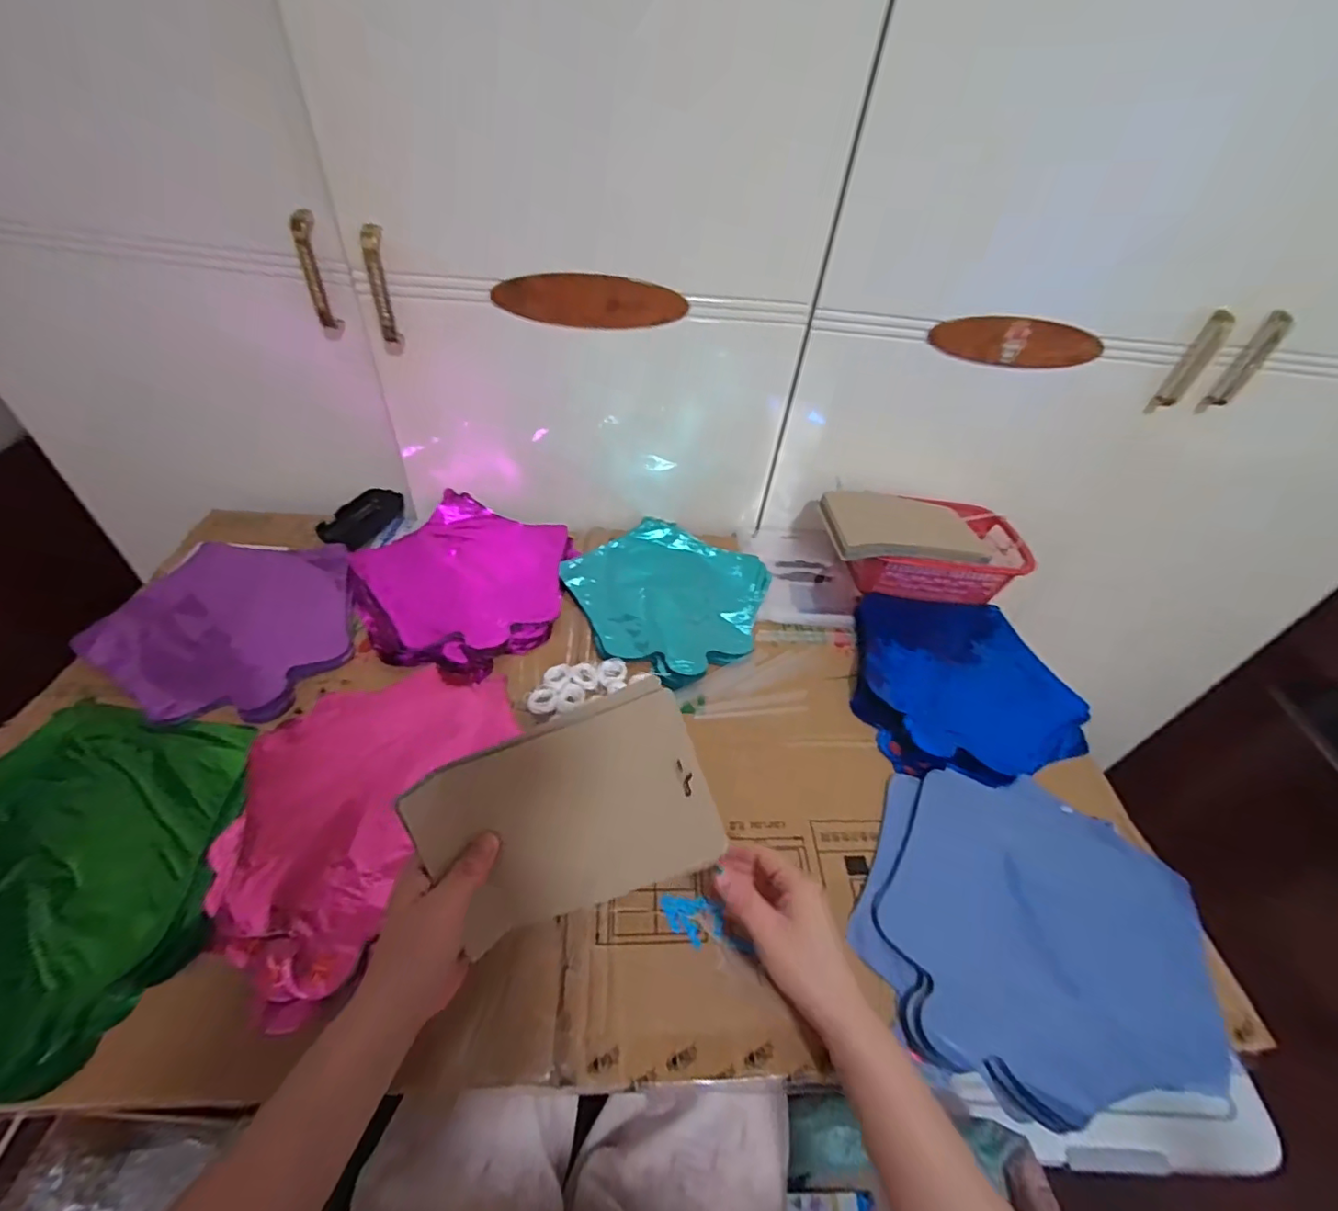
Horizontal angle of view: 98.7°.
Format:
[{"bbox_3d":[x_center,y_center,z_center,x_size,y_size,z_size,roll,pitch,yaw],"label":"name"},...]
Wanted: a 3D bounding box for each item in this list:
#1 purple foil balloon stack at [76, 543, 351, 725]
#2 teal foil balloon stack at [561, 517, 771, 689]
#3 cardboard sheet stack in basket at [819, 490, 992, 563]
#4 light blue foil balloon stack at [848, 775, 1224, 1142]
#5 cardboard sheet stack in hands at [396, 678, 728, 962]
[{"bbox_3d":[-0.432,0.018,0.563,0.217,0.012,0.218,-4,45,-10],"label":"purple foil balloon stack"},{"bbox_3d":[0.001,-0.015,0.662,0.217,0.016,0.225,34,51,26],"label":"teal foil balloon stack"},{"bbox_3d":[0.279,-0.095,0.692,0.193,0.017,0.117,3,42,-8],"label":"cardboard sheet stack in basket"},{"bbox_3d":[0.287,0.250,0.450,0.253,0.014,0.240,20,46,14],"label":"light blue foil balloon stack"},{"bbox_3d":[-0.059,0.131,0.356,0.170,0.120,0.013,-23,9,-3],"label":"cardboard sheet stack in hands"}]

